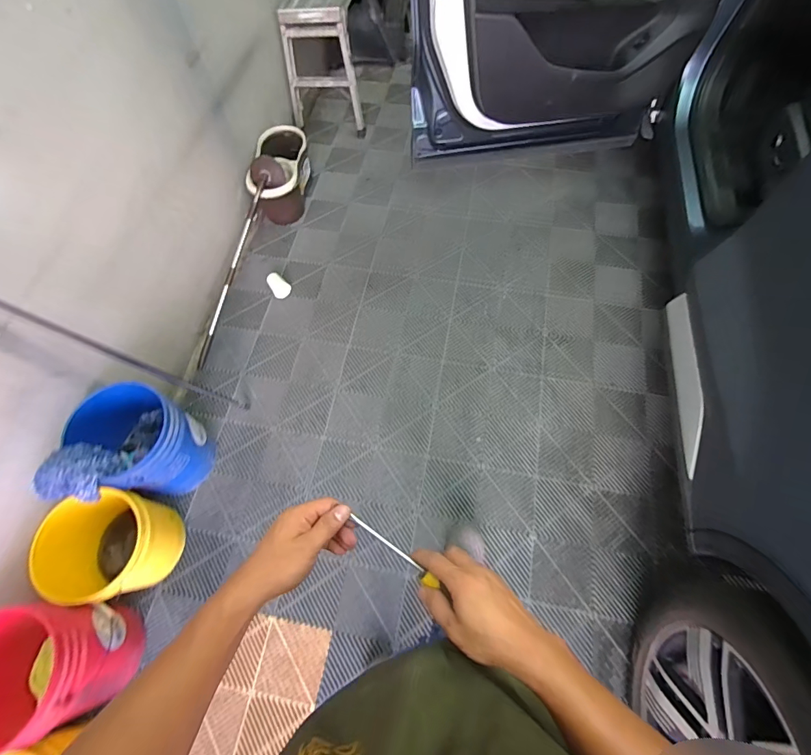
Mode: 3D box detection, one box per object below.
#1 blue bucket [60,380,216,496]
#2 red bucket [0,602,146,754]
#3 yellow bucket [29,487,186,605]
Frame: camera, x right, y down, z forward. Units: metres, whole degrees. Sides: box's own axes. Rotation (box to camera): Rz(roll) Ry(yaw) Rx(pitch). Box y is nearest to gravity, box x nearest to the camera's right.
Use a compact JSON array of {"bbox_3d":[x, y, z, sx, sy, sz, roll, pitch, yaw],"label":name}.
[{"bbox_3d":[-0.856,0.218,1.368,0.296,0.379,0.274,-1,68,2],"label":"blue bucket"},{"bbox_3d":[-1.017,0.808,1.115,0.373,0.299,0.332,-16,66,-6],"label":"red bucket"},{"bbox_3d":[-0.929,0.535,1.265,0.293,0.319,0.320,-1,68,2],"label":"yellow bucket"}]

